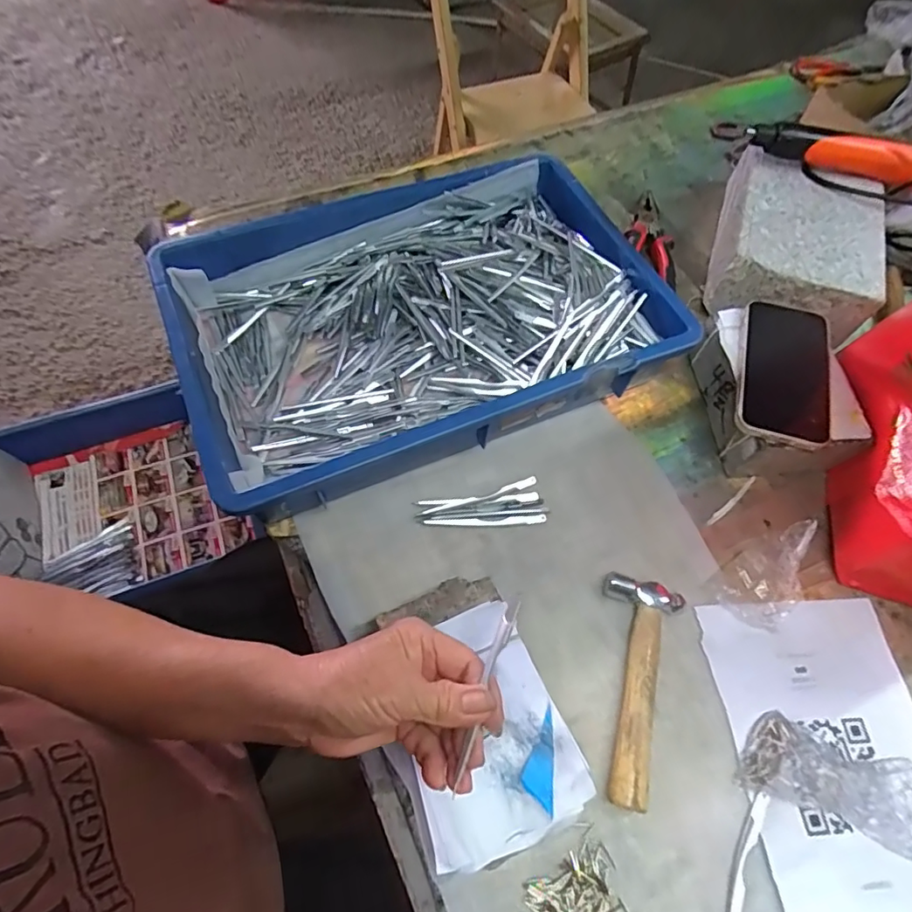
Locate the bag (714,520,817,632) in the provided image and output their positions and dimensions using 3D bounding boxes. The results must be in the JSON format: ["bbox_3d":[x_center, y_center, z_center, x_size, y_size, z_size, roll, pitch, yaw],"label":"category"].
[{"bbox_3d":[0.259,0.095,0.429,0.093,0.028,0.056,-41,72,-20],"label":"bag"}]

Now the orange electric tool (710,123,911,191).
[{"bbox_3d":[0.405,-0.326,0.574,0.241,0.036,0.031,13,62,4],"label":"orange electric tool"}]

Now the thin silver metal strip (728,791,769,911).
[{"bbox_3d":[0.188,0.274,0.349,0.010,0.005,0.102,27,65,10],"label":"thin silver metal strip"}]

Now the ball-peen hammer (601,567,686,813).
[{"bbox_3d":[0.134,0.169,0.393,0.057,0.015,0.156,12,64,3],"label":"ball-peen hammer"}]

